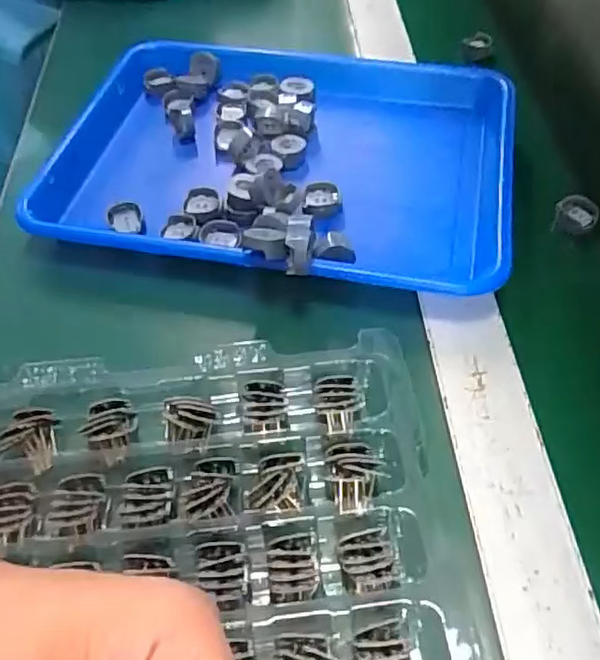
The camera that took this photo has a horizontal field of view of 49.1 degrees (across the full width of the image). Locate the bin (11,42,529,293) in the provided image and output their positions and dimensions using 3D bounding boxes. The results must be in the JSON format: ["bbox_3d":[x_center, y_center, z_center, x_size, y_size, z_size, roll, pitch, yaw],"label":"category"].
[{"bbox_3d":[-0.012,-0.127,0.498,0.329,0.050,0.251,9,52,9],"label":"bin"}]

